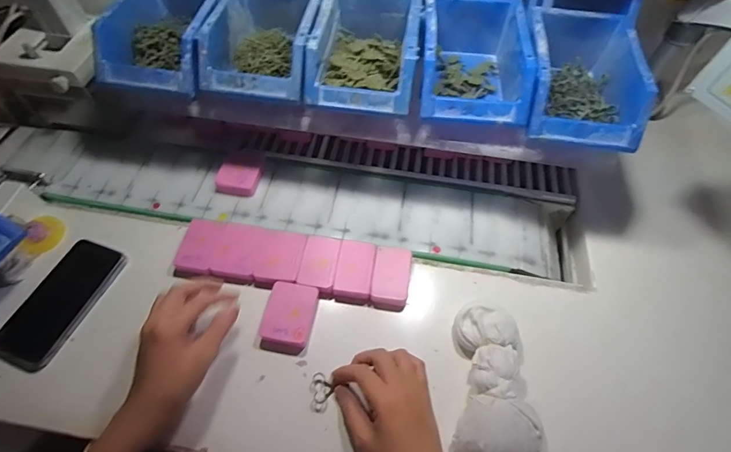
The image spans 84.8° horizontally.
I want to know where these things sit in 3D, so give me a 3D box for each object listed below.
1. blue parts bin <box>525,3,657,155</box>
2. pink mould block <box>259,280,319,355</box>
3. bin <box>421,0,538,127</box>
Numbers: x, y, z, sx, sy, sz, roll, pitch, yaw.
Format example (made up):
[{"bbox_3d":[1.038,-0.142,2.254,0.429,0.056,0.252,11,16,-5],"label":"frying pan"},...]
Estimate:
[{"bbox_3d":[0.251,-0.173,0.476,0.121,0.070,0.176,8,57,3],"label":"blue parts bin"},{"bbox_3d":[-0.088,0.105,0.461,0.053,0.022,0.075,9,54,5],"label":"pink mould block"},{"bbox_3d":[0.131,-0.203,0.493,0.119,0.079,0.176,5,57,2],"label":"bin"}]

